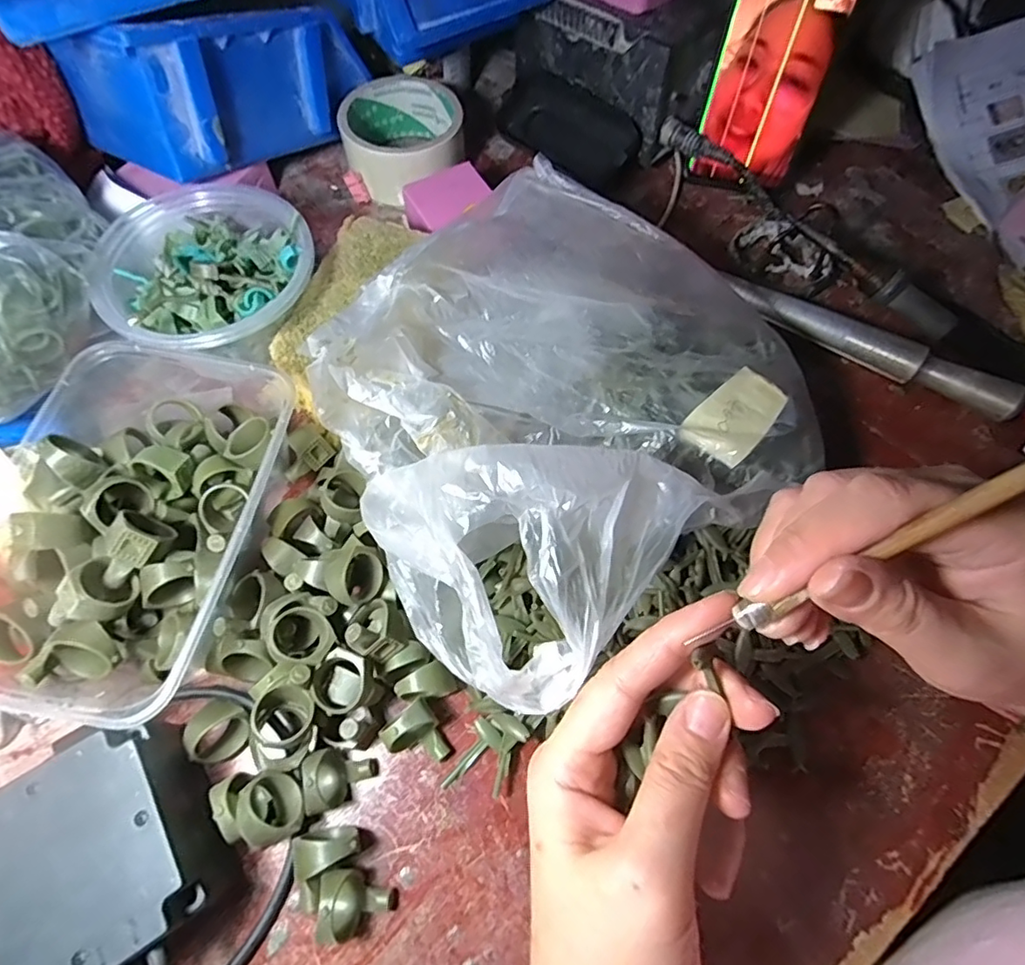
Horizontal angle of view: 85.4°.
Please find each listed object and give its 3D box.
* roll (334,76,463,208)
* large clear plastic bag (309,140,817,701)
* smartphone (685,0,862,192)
[{"bbox_3d":[-0.080,-0.254,0.409,0.083,0.041,0.083,0,66,-1],"label":"roll"},{"bbox_3d":[0.025,-0.046,0.272,0.235,0.085,0.204,-37,72,-16],"label":"large clear plastic bag"},{"bbox_3d":[0.170,-0.276,0.357,0.072,0.155,0.014,14,50,7],"label":"smartphone"}]

